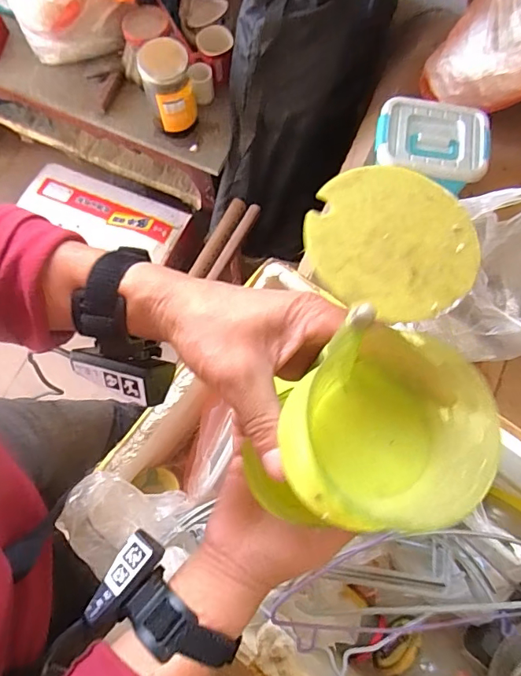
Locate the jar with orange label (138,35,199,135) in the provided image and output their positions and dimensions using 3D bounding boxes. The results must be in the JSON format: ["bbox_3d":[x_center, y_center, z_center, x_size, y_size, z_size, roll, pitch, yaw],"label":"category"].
[{"bbox_3d":[-0.184,-0.504,0.936,0.094,0.154,0.102,0,76,-1],"label":"jar with orange label"}]

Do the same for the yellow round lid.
[{"bbox_3d":[0.063,-0.047,0.221,0.078,0.010,0.082,0,76,-1],"label":"yellow round lid"}]

